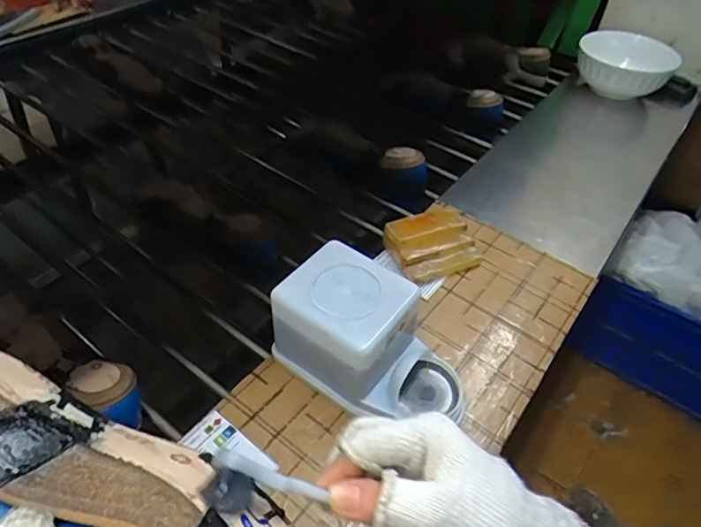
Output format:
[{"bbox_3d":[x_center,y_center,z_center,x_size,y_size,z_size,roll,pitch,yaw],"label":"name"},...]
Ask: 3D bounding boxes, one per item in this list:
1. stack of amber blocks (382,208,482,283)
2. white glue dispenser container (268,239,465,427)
[{"bbox_3d":[0.102,-0.025,0.617,0.104,0.036,0.082,-13,49,-15],"label":"stack of amber blocks"},{"bbox_3d":[0.024,0.077,0.471,0.181,0.102,0.098,30,53,23],"label":"white glue dispenser container"}]

